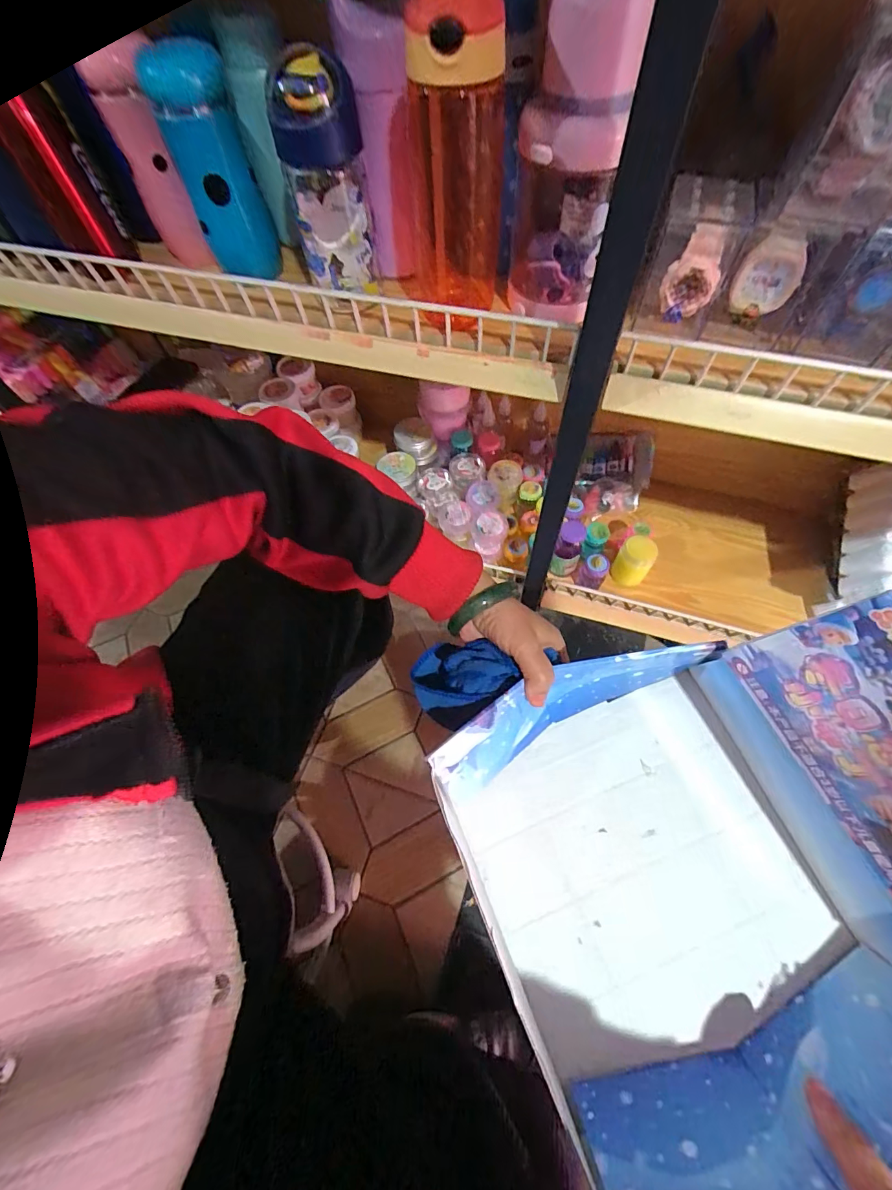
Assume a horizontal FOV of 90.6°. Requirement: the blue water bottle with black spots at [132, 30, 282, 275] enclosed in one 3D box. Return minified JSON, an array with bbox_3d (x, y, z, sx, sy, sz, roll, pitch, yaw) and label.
[{"bbox_3d":[-0.218,-0.402,0.433,0.071,0.172,0.069,-23,63,-10],"label":"blue water bottle with black spots"}]

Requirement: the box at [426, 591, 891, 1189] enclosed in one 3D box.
[{"bbox_3d":[0.165,0.174,0.267,0.259,0.267,0.297,-20,63,-8],"label":"box"}]

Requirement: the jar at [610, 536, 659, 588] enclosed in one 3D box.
[{"bbox_3d":[0.293,-0.050,0.692,0.052,0.085,0.048,-1,62,2],"label":"jar"}]

